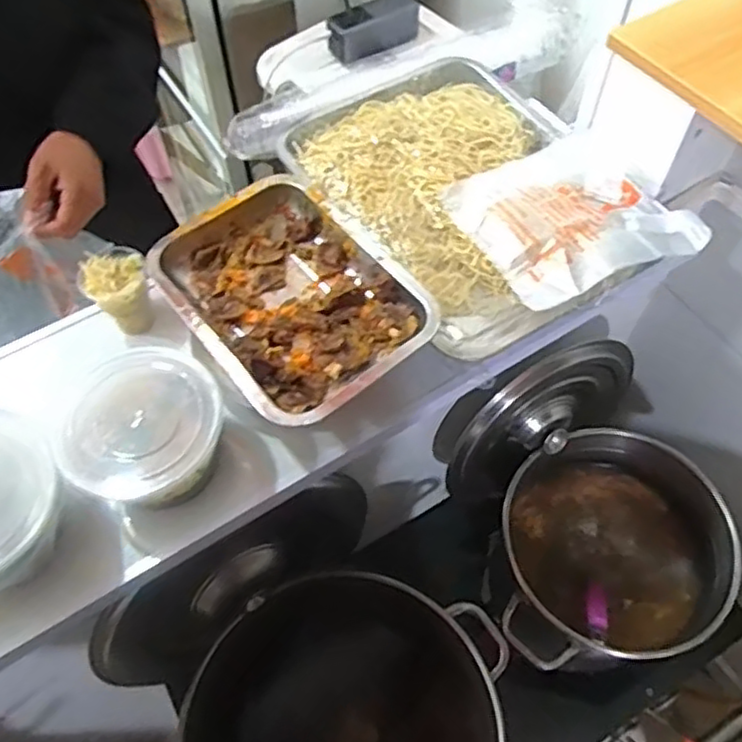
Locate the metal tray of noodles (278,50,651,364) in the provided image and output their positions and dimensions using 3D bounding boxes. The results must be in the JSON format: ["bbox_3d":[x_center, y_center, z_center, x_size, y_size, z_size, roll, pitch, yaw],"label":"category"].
[{"bbox_3d":[0.097,-0.196,0.760,0.300,0.055,0.396,-33,64,-17],"label":"metal tray of noodles"}]

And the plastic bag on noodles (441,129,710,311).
[{"bbox_3d":[0.215,-0.172,0.713,0.215,0.032,0.193,-26,62,-13],"label":"plastic bag on noodles"}]

